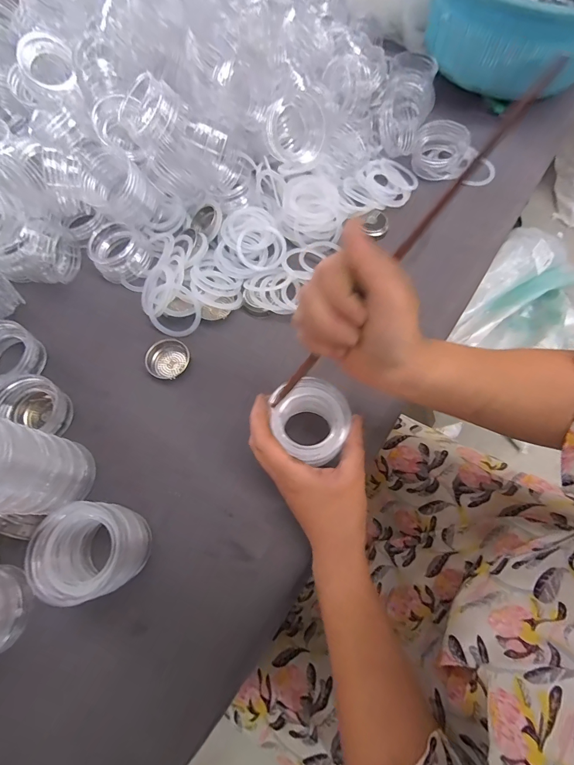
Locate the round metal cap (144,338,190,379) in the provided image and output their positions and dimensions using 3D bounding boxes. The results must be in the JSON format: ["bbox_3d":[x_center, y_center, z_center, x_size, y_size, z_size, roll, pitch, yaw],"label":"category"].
[{"bbox_3d":[-0.126,-0.026,0.382,0.035,0.015,0.045,34,73,15],"label":"round metal cap"}]

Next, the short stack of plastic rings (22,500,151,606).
[{"bbox_3d":[-0.157,0.135,0.295,0.065,0.073,0.067,3,68,4],"label":"short stack of plastic rings"}]

